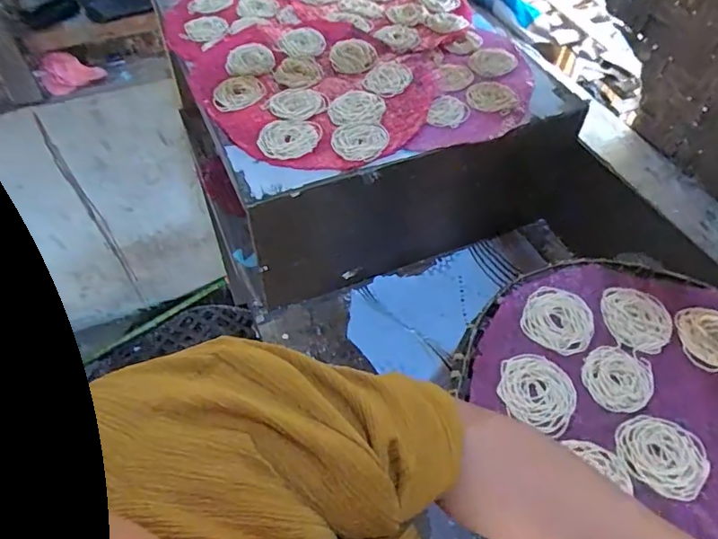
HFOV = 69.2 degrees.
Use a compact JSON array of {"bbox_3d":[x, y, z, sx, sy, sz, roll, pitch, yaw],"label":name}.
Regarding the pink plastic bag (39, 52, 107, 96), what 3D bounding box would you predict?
[{"bbox_3d":[-0.624,-0.430,1.122,0.128,0.059,0.074,-29,57,-21],"label":"pink plastic bag"}]

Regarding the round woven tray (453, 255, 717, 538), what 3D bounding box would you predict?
[{"bbox_3d":[0.295,0.136,0.508,0.356,0.022,0.355,-11,53,-9],"label":"round woven tray"}]

